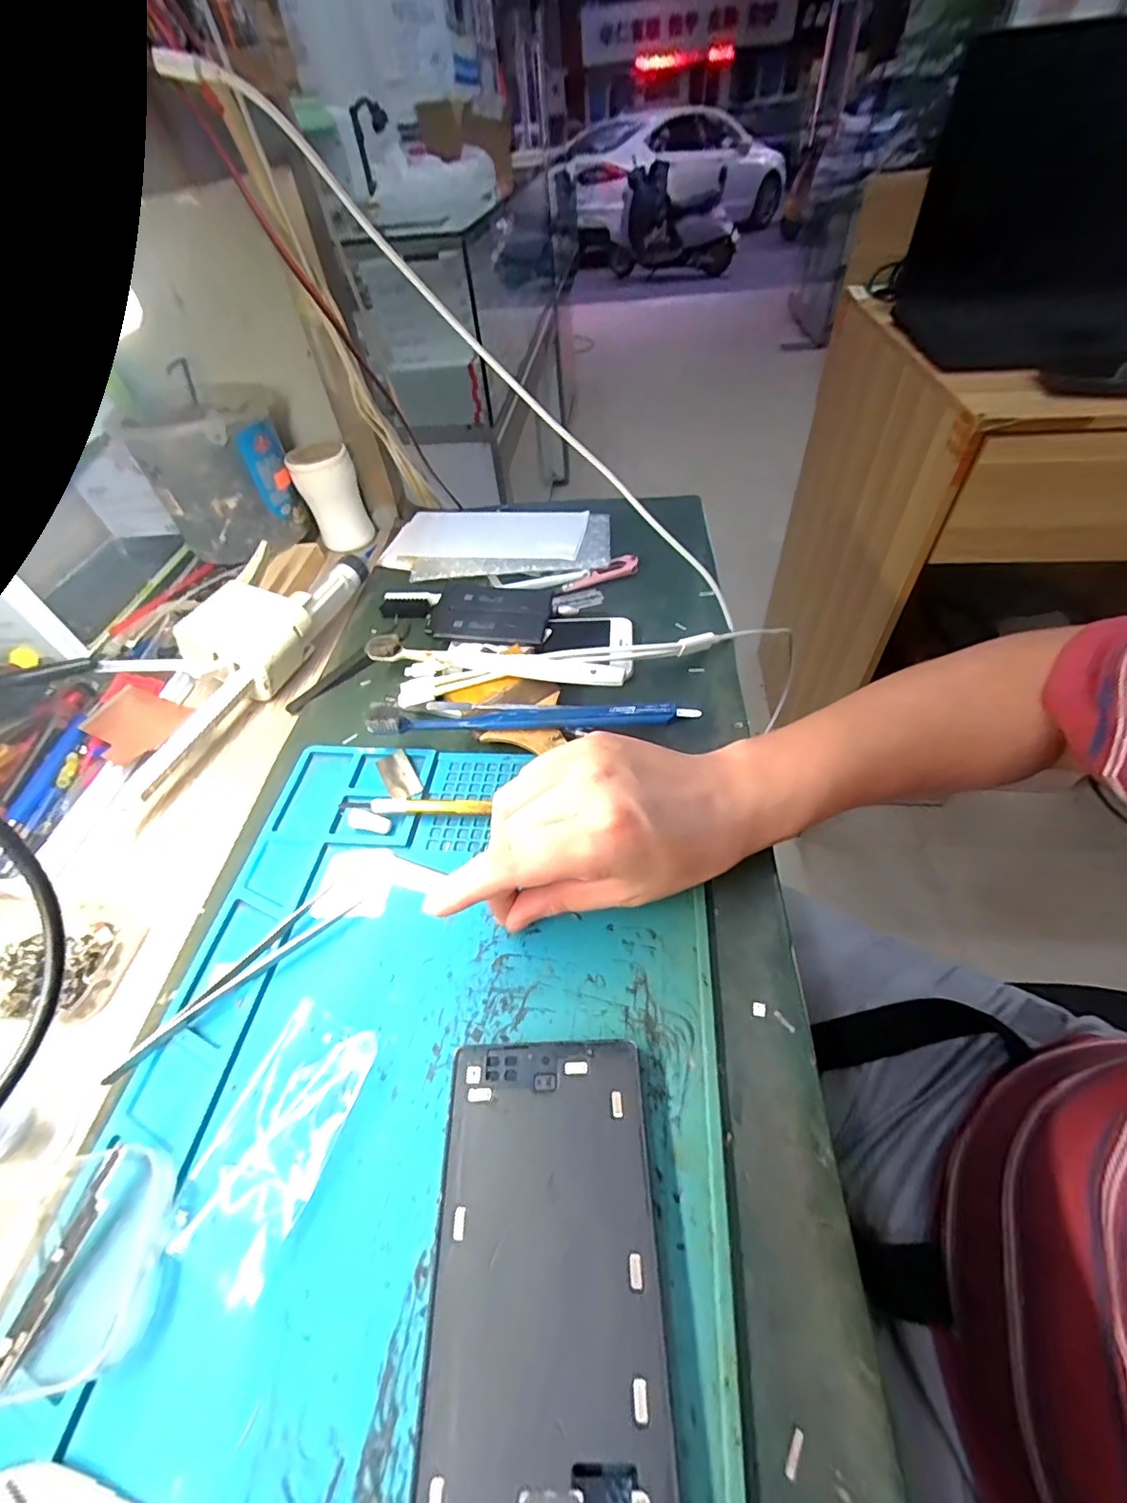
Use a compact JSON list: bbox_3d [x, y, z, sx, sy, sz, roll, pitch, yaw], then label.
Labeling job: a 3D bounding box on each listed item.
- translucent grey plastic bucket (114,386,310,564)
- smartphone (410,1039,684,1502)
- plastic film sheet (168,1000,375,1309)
[{"bbox_3d":[-0.296,-0.242,0.494,0.107,0.121,0.101,-17,50,-8],"label":"translucent grey plastic bucket"},{"bbox_3d":[-0.006,0.185,0.178,0.076,0.010,0.161,-3,51,2],"label":"smartphone"},{"bbox_3d":[-0.112,0.150,0.216,0.045,0.012,0.087,14,53,15],"label":"plastic film sheet"}]

